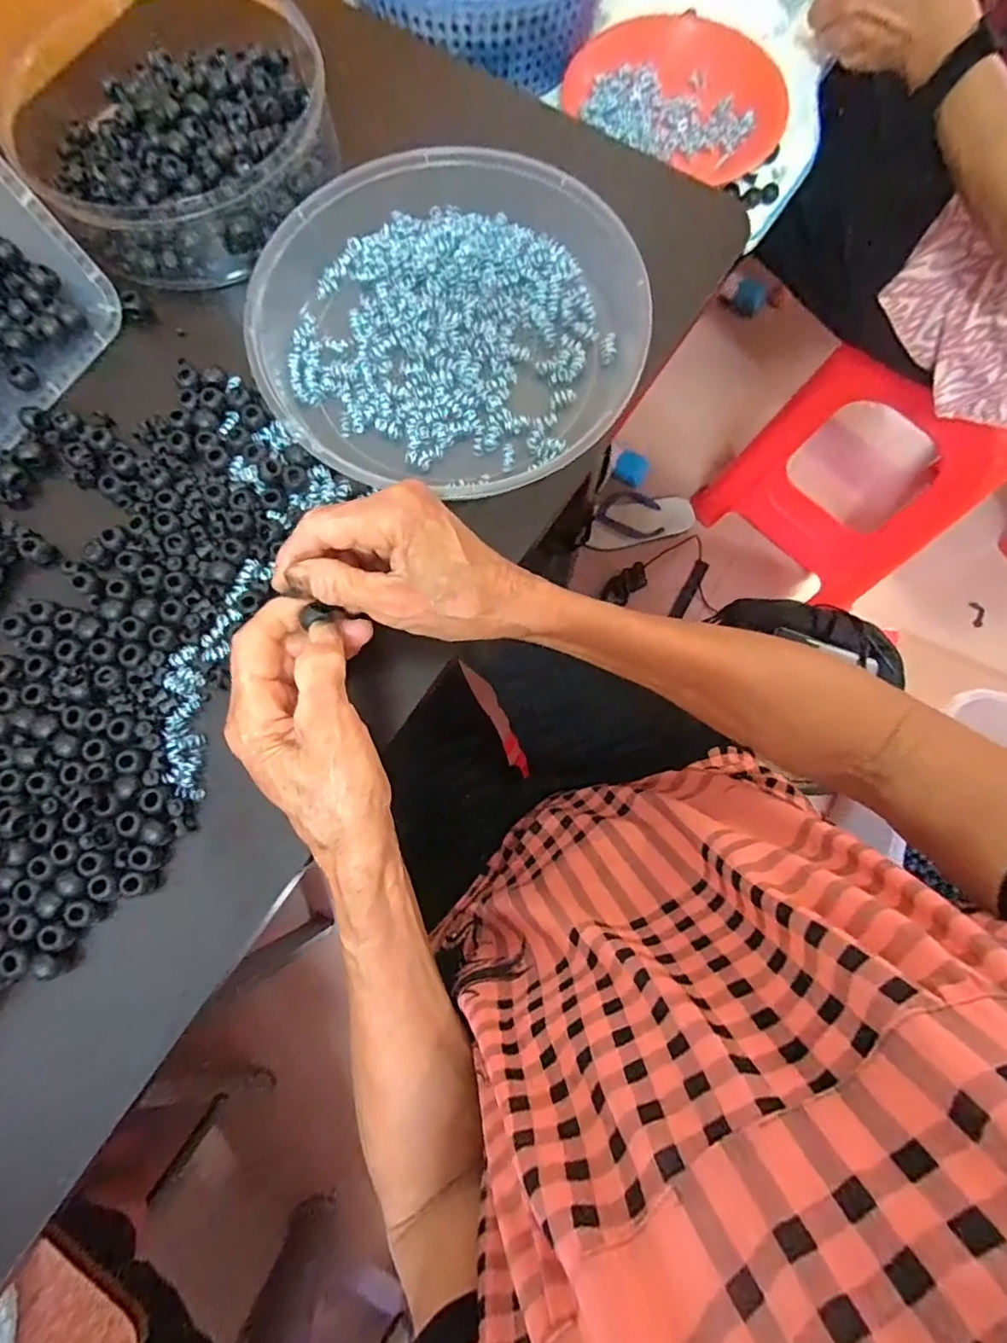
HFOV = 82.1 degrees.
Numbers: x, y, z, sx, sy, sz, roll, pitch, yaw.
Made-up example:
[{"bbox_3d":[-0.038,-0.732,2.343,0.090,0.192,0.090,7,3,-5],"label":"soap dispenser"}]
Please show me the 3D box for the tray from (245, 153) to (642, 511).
[{"bbox_3d":[-0.032,-0.216,0.350,0.225,0.031,0.206,0,78,-1],"label":"tray"}]

